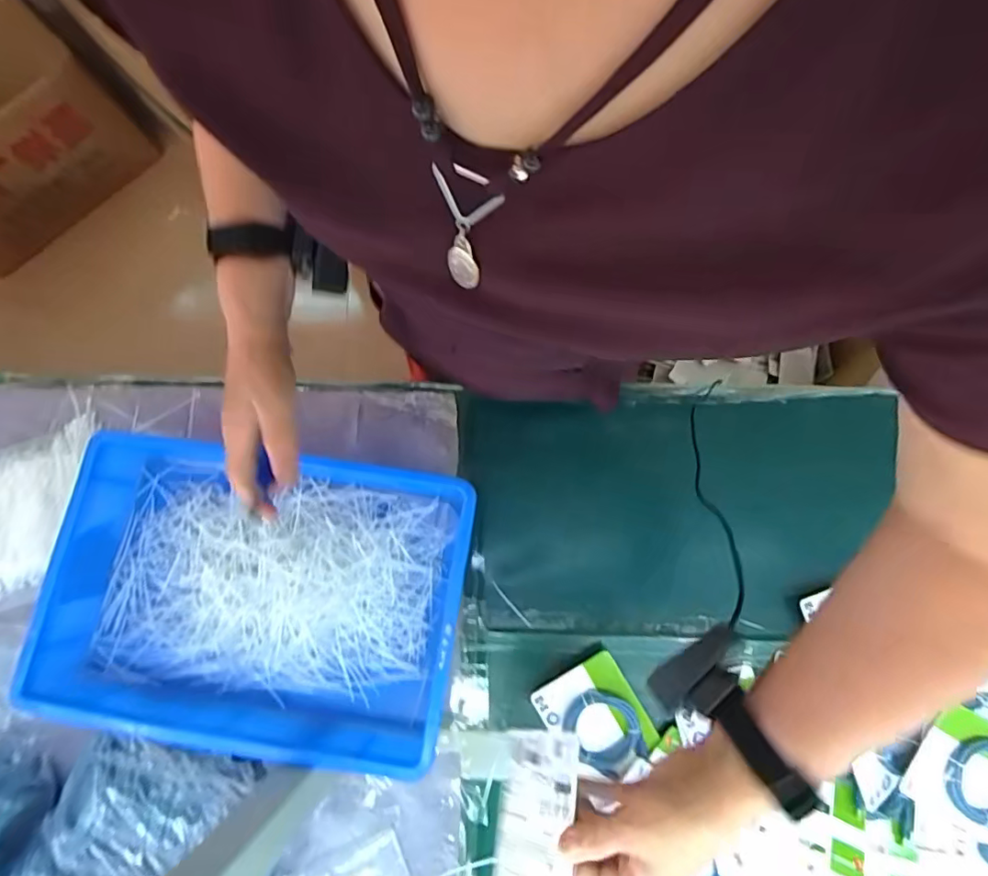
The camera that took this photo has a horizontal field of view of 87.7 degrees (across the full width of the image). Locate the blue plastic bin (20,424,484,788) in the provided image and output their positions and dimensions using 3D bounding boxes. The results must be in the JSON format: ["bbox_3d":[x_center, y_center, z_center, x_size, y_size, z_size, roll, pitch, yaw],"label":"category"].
[{"bbox_3d":[-0.245,0.165,0.554,0.414,0.074,0.291,9,78,3],"label":"blue plastic bin"}]

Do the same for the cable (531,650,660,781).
[{"bbox_3d":[0.109,0.302,0.555,0.099,0.022,0.111,-30,80,-4],"label":"cable"}]

